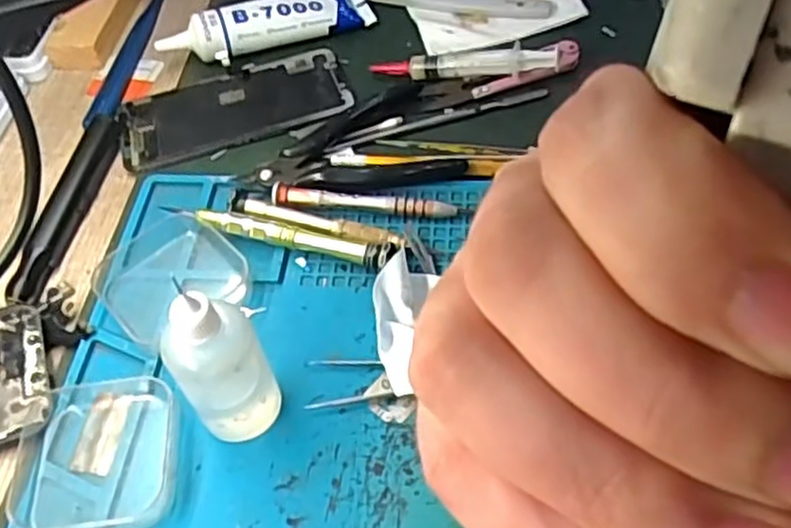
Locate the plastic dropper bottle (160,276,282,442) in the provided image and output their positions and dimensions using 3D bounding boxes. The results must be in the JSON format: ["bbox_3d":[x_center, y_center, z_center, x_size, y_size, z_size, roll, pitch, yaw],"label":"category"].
[{"bbox_3d":[-0.067,0.040,0.289,0.033,0.081,0.028,-24,55,-13],"label":"plastic dropper bottle"}]

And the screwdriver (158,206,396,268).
[{"bbox_3d":[-0.061,-0.015,0.370,0.126,0.013,0.013,12,55,13],"label":"screwdriver"}]

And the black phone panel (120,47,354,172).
[{"bbox_3d":[-0.098,-0.097,0.449,0.135,0.006,0.067,-17,54,-8],"label":"black phone panel"}]

